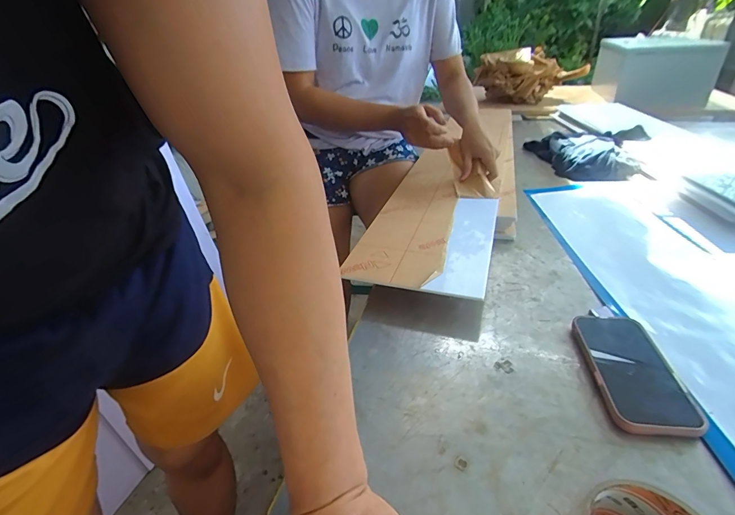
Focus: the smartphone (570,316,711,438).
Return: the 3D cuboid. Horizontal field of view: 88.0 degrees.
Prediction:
[{"bbox_3d":[0.274,0.115,0.401,0.075,0.014,0.148,0,31,10],"label":"smartphone"}]

